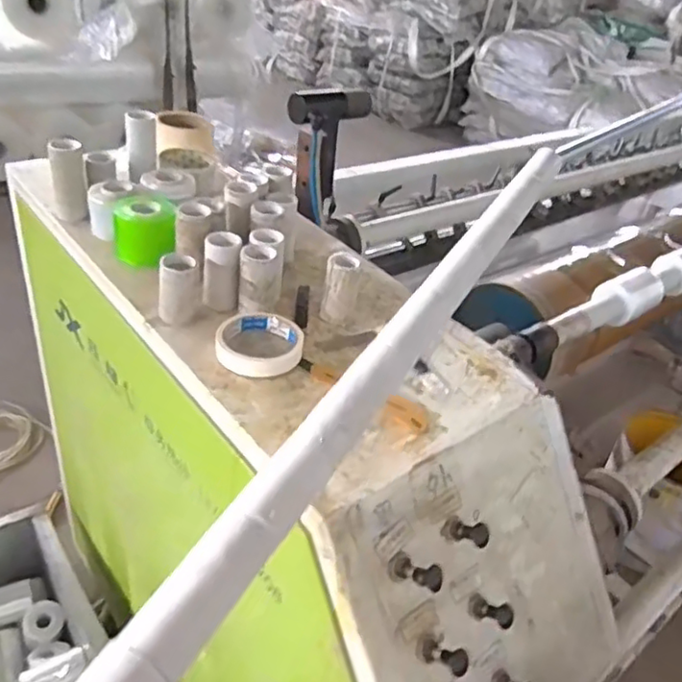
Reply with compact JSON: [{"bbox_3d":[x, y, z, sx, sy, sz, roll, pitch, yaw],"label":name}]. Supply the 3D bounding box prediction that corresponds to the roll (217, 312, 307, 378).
[{"bbox_3d":[-0.086,0.003,0.676,0.090,0.019,0.092,2,37,-2],"label":"roll"}]

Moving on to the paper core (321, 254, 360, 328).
[{"bbox_3d":[-0.001,-0.062,0.734,0.039,0.076,0.040,4,36,0],"label":"paper core"}]

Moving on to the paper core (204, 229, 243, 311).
[{"bbox_3d":[-0.135,-0.078,0.717,0.043,0.083,0.033,-2,37,-8],"label":"paper core"}]

